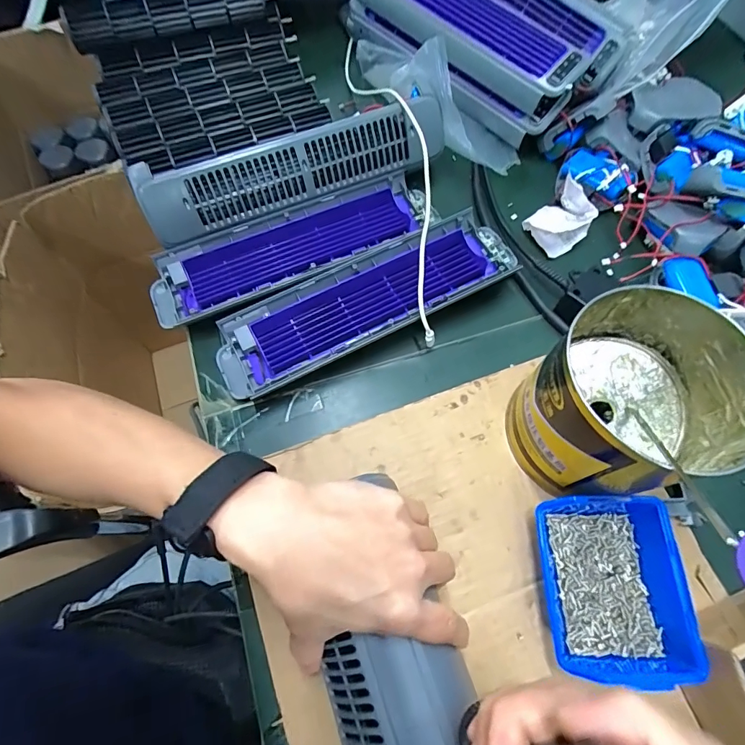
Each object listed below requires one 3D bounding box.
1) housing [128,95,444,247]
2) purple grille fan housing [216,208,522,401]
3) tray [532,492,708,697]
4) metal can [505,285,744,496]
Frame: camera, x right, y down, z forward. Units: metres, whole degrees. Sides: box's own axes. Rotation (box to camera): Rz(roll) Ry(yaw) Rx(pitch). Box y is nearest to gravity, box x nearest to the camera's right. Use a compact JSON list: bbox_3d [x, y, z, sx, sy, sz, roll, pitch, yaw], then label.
[{"bbox_3d":[-0.076,-0.207,0.430,0.297,0.063,0.045,-22,40,-10],"label":"housing"},{"bbox_3d":[-0.002,-0.065,0.405,0.291,0.032,0.084,-26,69,-10],"label":"purple grille fan housing"},{"bbox_3d":[0.166,0.142,0.299,0.084,0.040,0.106,-3,66,0],"label":"tray"},{"bbox_3d":[0.175,0.024,0.313,0.124,0.118,0.118,-8,67,-4],"label":"metal can"}]

